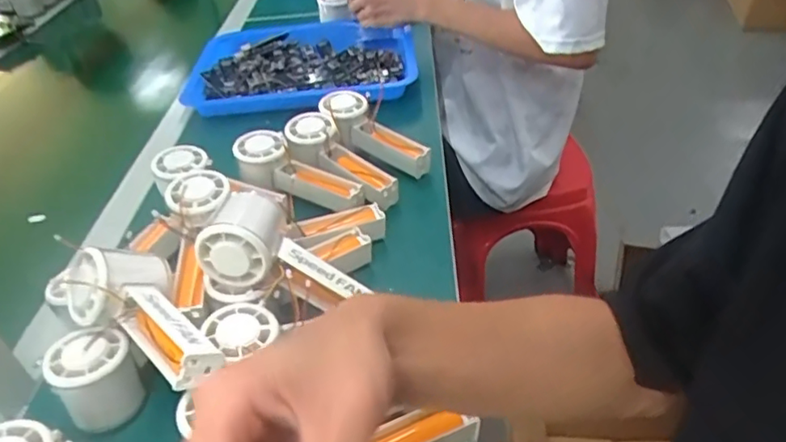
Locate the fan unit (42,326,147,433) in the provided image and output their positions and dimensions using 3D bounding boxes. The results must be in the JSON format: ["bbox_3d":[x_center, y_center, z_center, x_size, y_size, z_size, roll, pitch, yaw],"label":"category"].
[{"bbox_3d":[-0.222,0.117,0.438,0.057,0.060,0.052,-27,43,-24],"label":"fan unit"}]

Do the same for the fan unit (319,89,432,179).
[{"bbox_3d":[-0.019,-0.106,0.672,0.152,0.043,0.066,37,51,8],"label":"fan unit"}]

